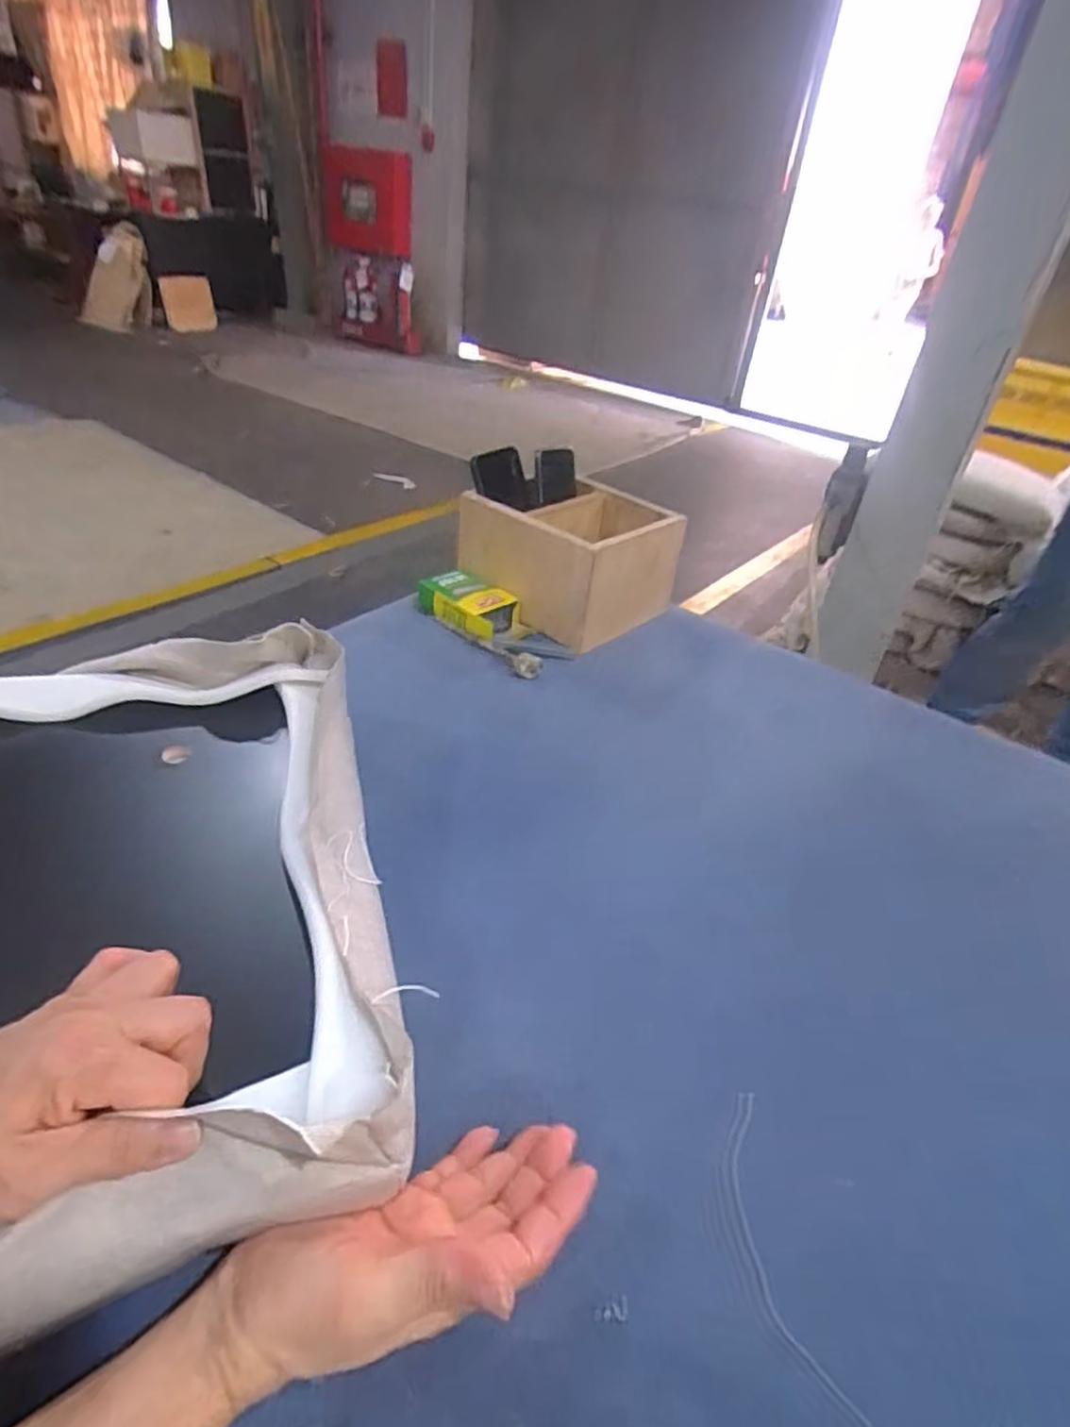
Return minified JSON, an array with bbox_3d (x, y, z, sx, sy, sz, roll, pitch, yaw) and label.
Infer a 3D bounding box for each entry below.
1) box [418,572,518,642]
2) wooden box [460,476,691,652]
[{"bbox_3d":[-0.086,-0.136,0.883,0.134,0.037,0.080,33,44,32],"label":"box"},{"bbox_3d":[0.046,-0.205,0.915,0.215,0.131,0.191,32,44,31],"label":"wooden box"}]

